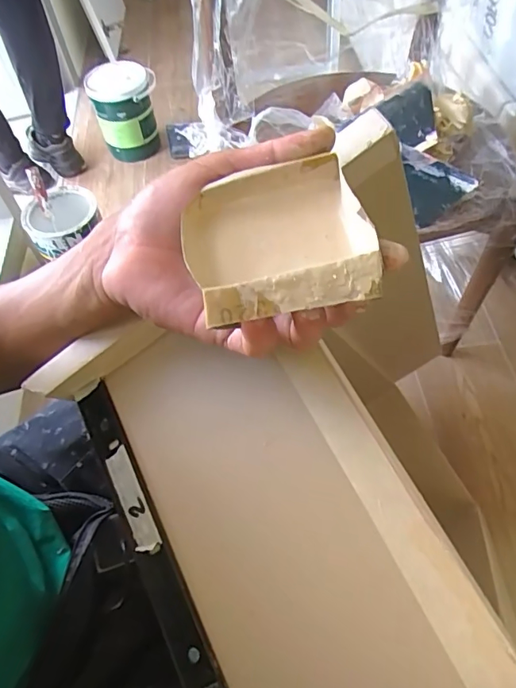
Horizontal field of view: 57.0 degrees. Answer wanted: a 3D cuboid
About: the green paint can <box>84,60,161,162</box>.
[{"bbox_3d":[-0.373,-0.662,1.373,0.189,0.227,0.155,-17,58,-7],"label":"green paint can"}]

